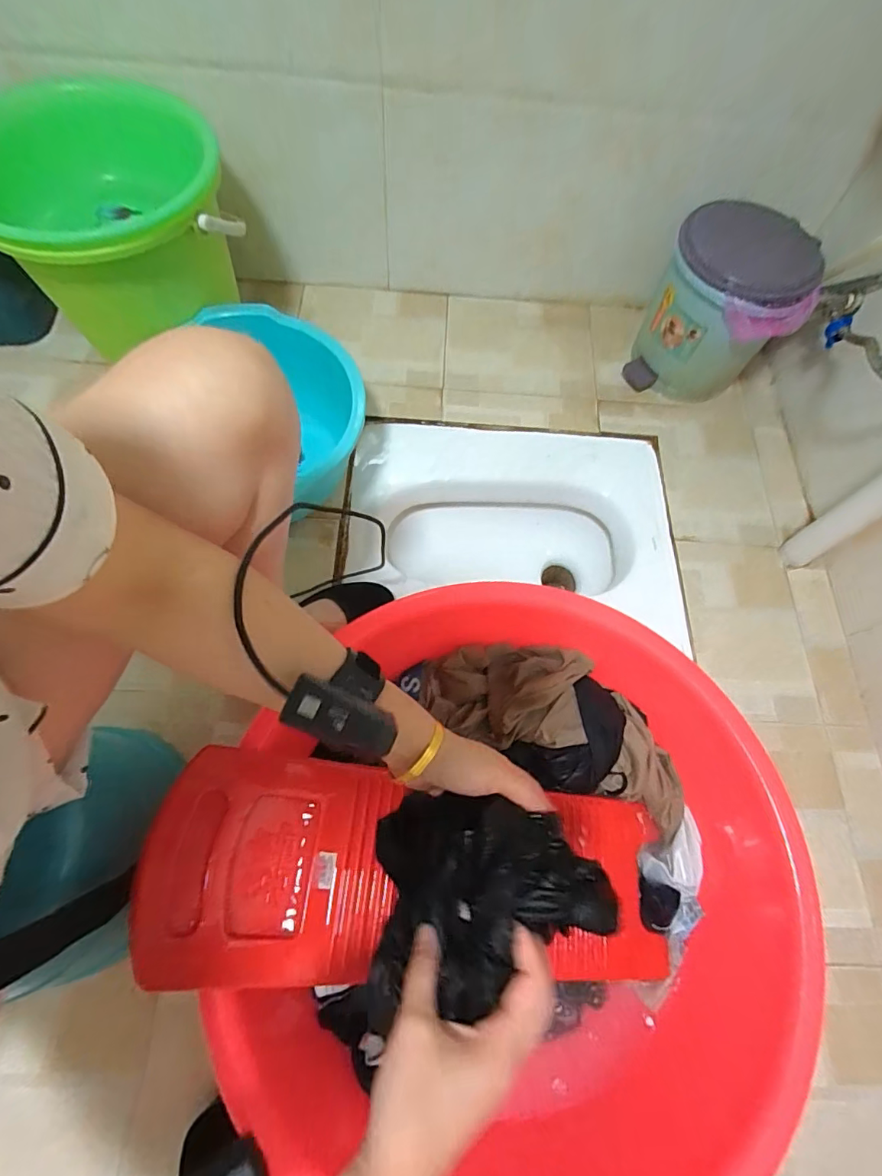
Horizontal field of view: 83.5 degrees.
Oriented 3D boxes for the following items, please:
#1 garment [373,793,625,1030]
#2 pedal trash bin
[{"bbox_3d":[0.035,0.220,0.349,0.161,0.077,0.128,1,68,-3],"label":"garment"},{"bbox_3d":[0.485,-0.484,0.877,0.212,0.244,0.207,19,68,4],"label":"pedal trash bin"}]

